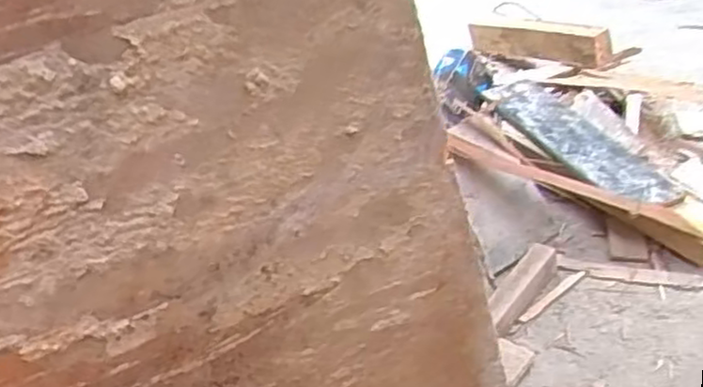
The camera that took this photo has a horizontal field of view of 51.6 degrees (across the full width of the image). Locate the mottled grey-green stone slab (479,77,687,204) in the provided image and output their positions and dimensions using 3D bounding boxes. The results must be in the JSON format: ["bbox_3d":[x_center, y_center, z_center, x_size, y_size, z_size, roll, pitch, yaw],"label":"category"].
[{"bbox_3d":[0.315,-0.083,1.039,0.114,0.031,0.324,-24,42,-19],"label":"mottled grey-green stone slab"}]

